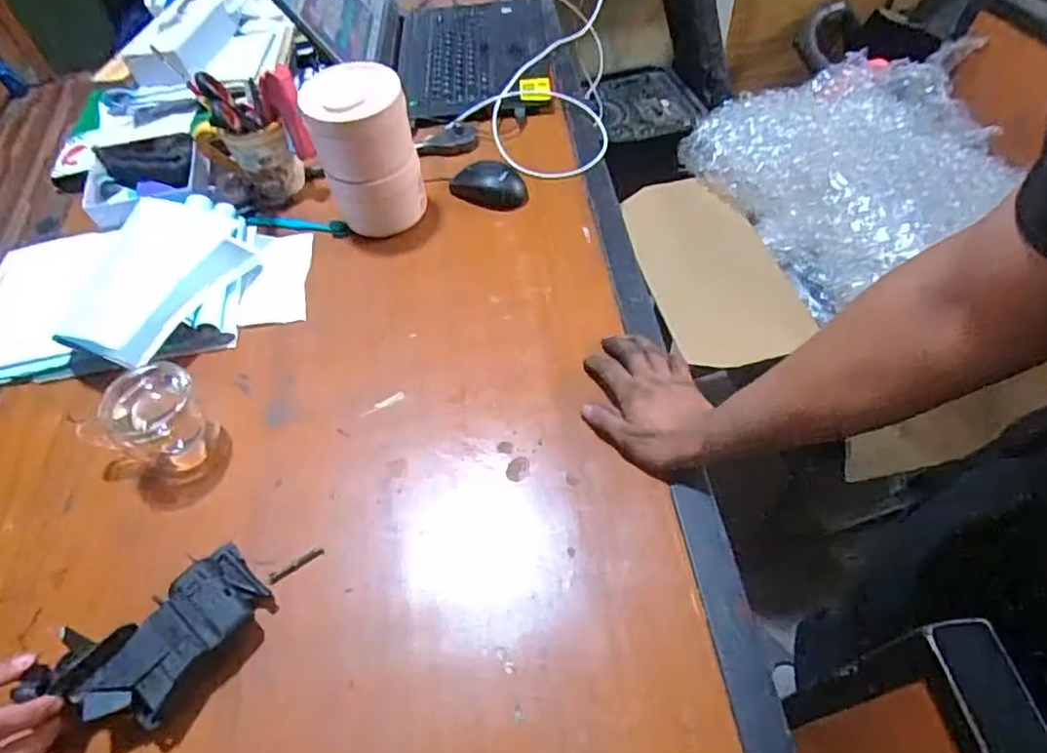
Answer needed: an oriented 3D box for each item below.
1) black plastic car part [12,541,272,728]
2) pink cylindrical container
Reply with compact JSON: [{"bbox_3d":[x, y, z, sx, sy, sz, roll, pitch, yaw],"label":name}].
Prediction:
[{"bbox_3d":[-0.287,0.216,0.507,0.090,0.052,0.160,37,66,27],"label":"black plastic car part"},{"bbox_3d":[-0.188,-0.267,0.764,0.105,0.166,0.104,-3,54,4],"label":"pink cylindrical container"}]

